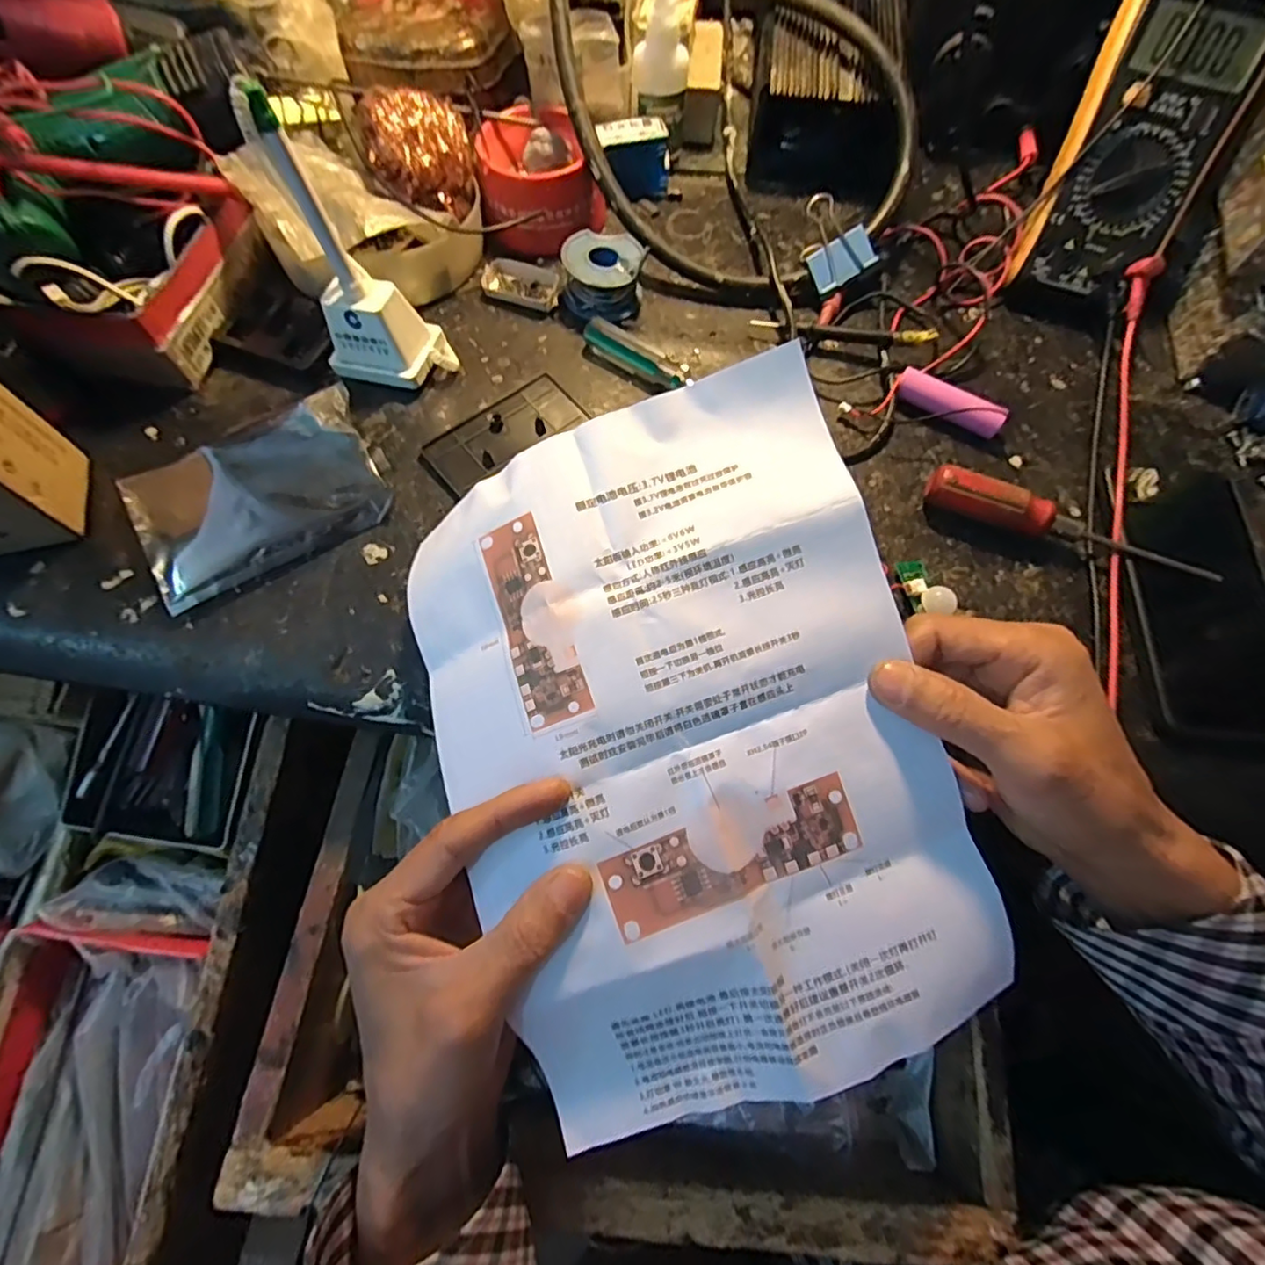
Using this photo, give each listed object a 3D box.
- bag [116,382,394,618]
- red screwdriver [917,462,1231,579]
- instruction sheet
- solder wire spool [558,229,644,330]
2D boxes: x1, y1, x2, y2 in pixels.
[{"bbox_3d":[-0.202,-0.075,0.325,0.123,0.015,0.085,-30,74,-12],"label":"bag"},{"bbox_3d":[0.238,-0.055,0.331,0.149,0.025,0.017,25,71,7],"label":"red screwdriver"},{"bbox_3d":[0.024,0.048,0.255,0.200,0.029,0.288,-19,87,0],"label":"instruction sheet"},{"bbox_3d":[-0.020,-0.229,0.387,0.051,0.029,0.052,1,70,-2],"label":"solder wire spool"}]

